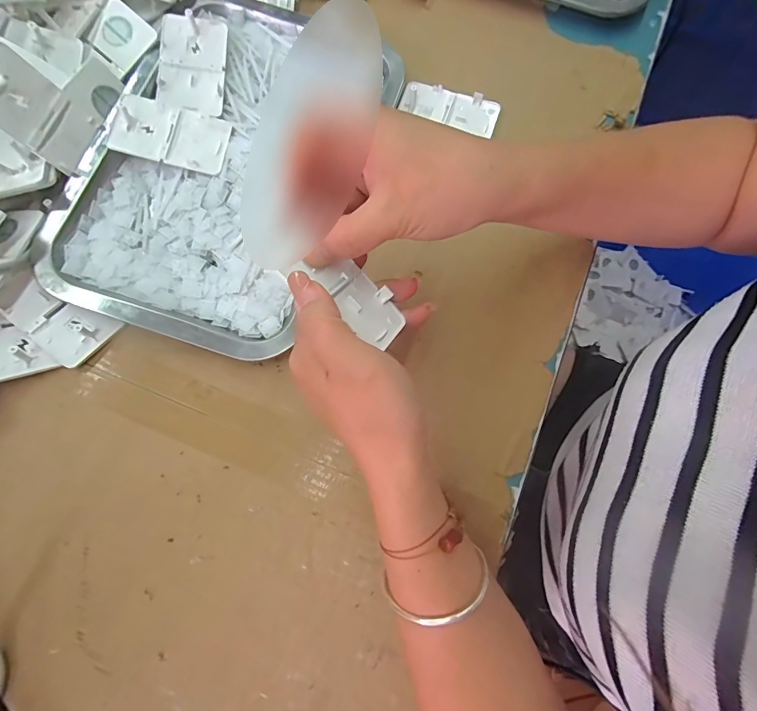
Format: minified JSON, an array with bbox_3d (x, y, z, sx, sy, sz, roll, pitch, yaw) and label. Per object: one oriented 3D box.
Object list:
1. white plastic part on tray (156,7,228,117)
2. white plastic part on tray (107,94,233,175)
[{"bbox_3d":[-0.157,-0.248,0.343,0.050,0.017,0.086,-1,75,-1],"label":"white plastic part on tray"},{"bbox_3d":[-0.166,-0.179,0.330,0.083,0.005,0.053,12,75,-10],"label":"white plastic part on tray"}]

